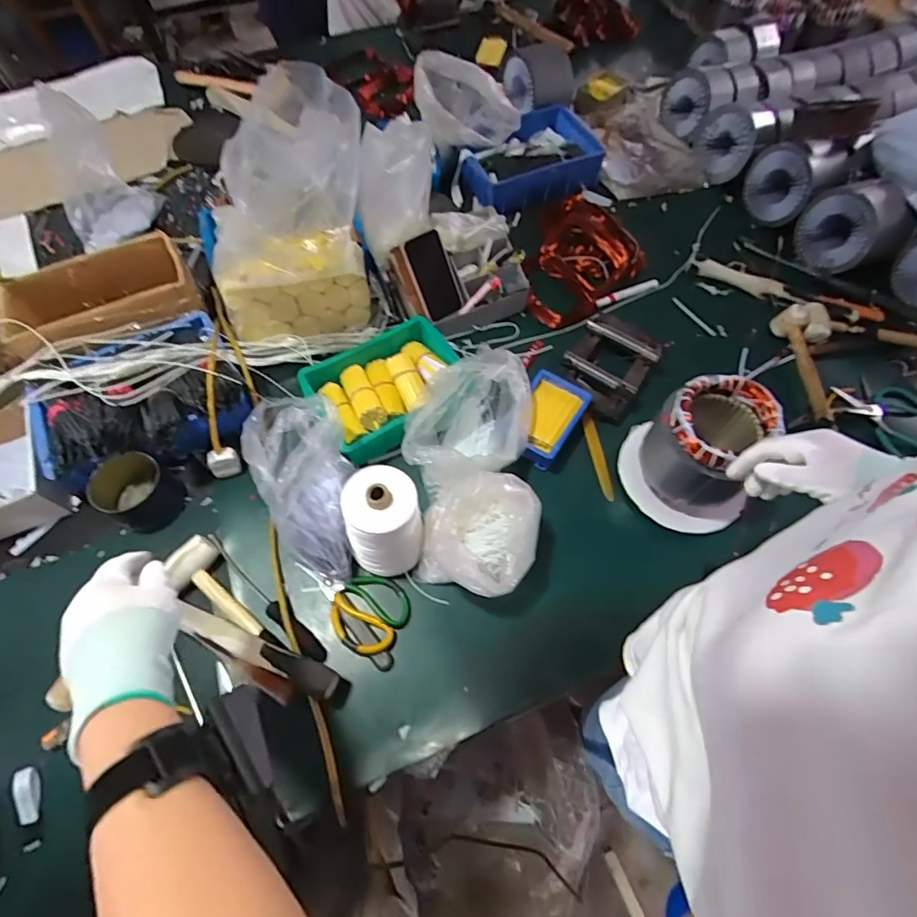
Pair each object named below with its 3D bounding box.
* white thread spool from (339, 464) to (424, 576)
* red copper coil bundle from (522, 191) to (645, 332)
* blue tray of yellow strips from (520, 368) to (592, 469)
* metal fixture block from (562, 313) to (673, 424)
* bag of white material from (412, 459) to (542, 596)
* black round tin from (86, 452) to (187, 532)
[{"bbox_3d":[-0.102,0.086,0.665,0.102,0.158,0.106,0,63,-1],"label":"white thread spool"},{"bbox_3d":[0.270,-0.430,1.004,0.226,0.081,0.365,15,64,6],"label":"red copper coil bundle"},{"bbox_3d":[0.145,-0.065,0.808,0.098,0.042,0.153,29,66,13],"label":"blue tray of yellow strips"},{"bbox_3d":[0.267,-0.170,0.871,0.142,0.042,0.209,34,68,15],"label":"metal fixture block"},{"bbox_3d":[0.027,0.105,0.691,0.162,0.112,0.174,10,64,4],"label":"bag of white material"},{"bbox_3d":[-0.496,0.051,0.756,0.120,0.085,0.101,30,67,13],"label":"black round tin"}]

